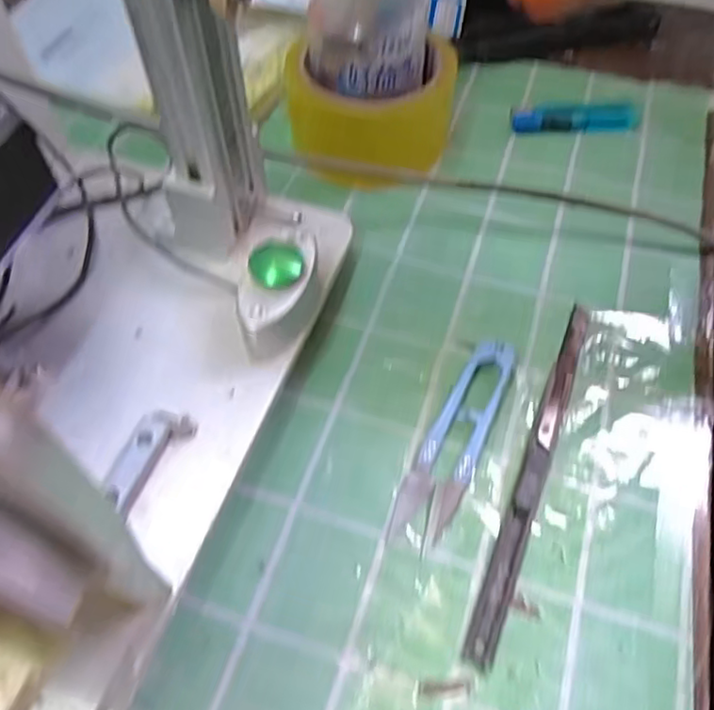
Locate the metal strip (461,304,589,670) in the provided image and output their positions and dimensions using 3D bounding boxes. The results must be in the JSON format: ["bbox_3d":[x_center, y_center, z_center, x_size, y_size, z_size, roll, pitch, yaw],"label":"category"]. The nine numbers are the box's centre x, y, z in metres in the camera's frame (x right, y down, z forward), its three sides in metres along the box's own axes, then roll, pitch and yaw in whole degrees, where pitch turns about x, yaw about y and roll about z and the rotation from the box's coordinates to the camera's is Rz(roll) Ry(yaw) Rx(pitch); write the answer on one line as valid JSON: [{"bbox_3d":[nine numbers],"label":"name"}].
[{"bbox_3d":[0.077,0.044,0.271,0.011,0.004,0.173,20,58,13],"label":"metal strip"}]

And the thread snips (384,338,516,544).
[{"bbox_3d":[0.045,0.034,0.274,0.024,0.011,0.101,24,59,16],"label":"thread snips"}]

